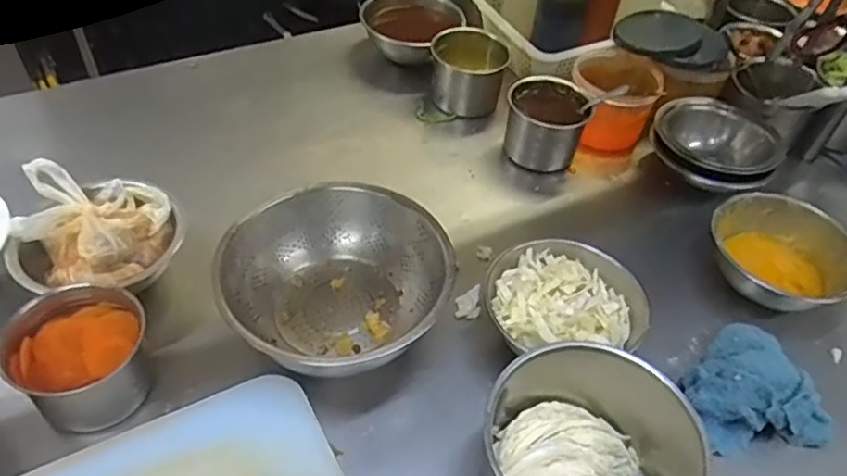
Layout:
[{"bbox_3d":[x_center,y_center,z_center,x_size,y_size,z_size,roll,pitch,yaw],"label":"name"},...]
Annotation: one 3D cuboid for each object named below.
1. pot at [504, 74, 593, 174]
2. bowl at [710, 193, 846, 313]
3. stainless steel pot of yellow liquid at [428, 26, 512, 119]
[{"bbox_3d":[0.181,-0.171,0.933,0.112,0.101,0.101,14,48,8],"label":"pot"},{"bbox_3d":[0.429,0.025,0.758,0.160,0.066,0.166,2,47,-3],"label":"bowl"},{"bbox_3d":[0.073,-0.276,1.017,0.115,0.104,0.118,2,47,-3],"label":"stainless steel pot of yellow liquid"}]

